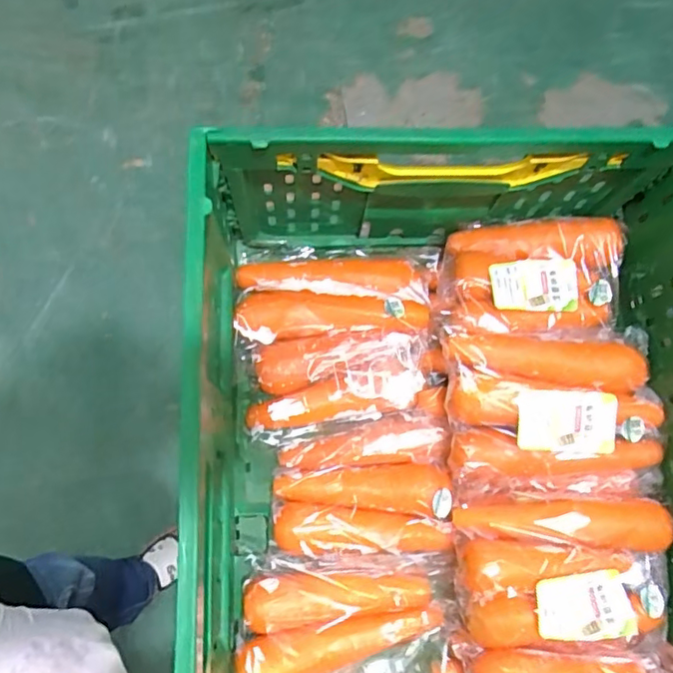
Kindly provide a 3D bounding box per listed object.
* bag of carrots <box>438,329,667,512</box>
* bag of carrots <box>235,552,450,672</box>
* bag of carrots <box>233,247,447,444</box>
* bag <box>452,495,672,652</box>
[{"bbox_3d":[0.187,0.065,0.495,0.180,0.051,0.150,-2,76,-4],"label":"bag of carrots"},{"bbox_3d":[0.007,0.264,0.495,0.178,0.043,0.131,2,76,-3],"label":"bag of carrots"},{"bbox_3d":[0.001,-0.004,0.553,0.194,0.056,0.190,-2,76,-4],"label":"bag of carrots"},{"bbox_3d":[0.190,0.200,0.473,0.171,0.045,0.123,2,76,-3],"label":"bag"}]

